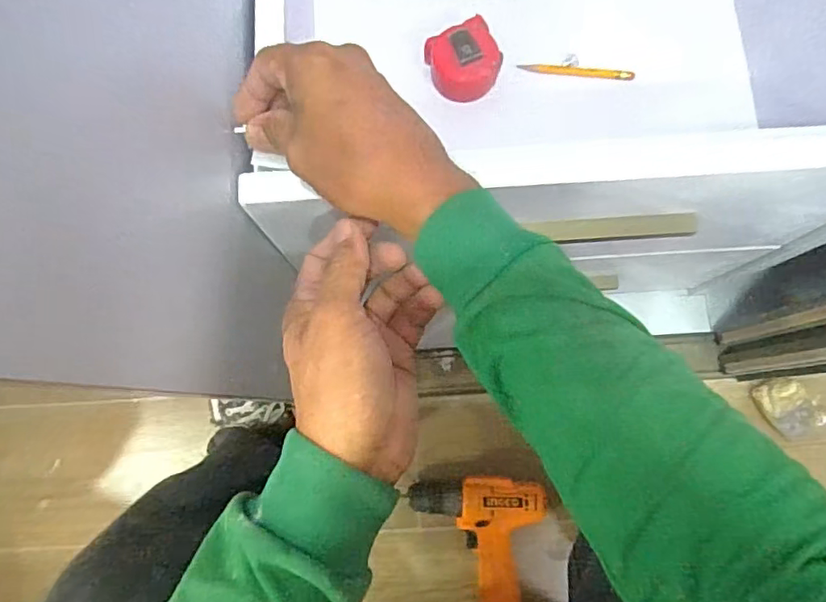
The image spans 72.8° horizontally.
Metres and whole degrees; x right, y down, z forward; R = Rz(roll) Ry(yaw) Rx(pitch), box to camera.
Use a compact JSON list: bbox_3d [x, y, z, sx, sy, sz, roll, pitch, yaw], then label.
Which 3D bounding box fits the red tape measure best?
[{"bbox_3d":[0.049,-0.222,0.517,0.062,0.031,0.064,-26,80,-5],"label":"red tape measure"}]

